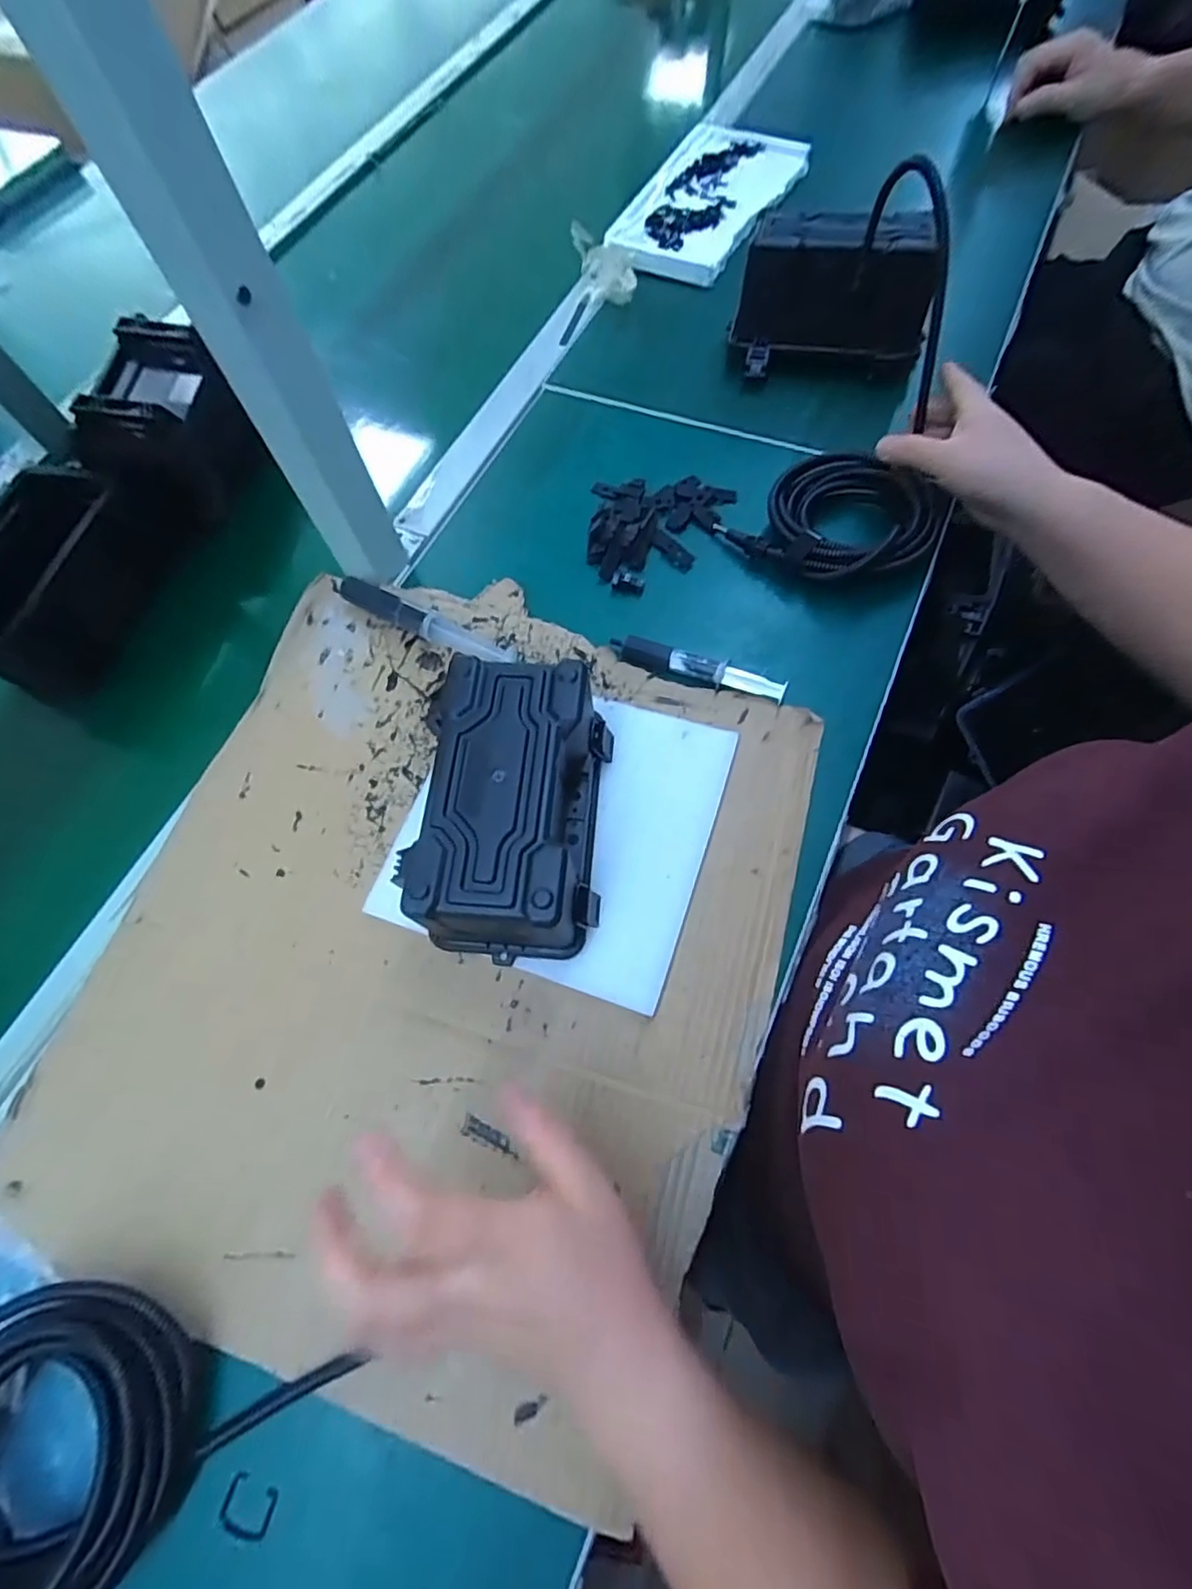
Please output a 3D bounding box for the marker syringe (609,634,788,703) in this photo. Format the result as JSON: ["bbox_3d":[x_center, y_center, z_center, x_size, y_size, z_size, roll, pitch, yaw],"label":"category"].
[{"bbox_3d":[0.075,-0.096,0.454,0.133,0.017,0.017,19,70,10],"label":"marker syringe"}]

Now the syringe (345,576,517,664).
[{"bbox_3d":[-0.136,-0.135,0.471,0.156,0.024,0.024,25,71,12],"label":"syringe"}]

